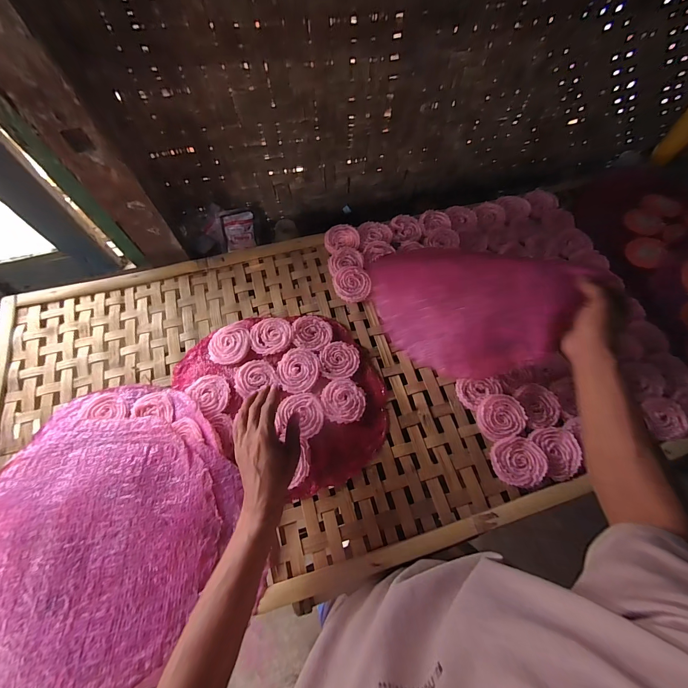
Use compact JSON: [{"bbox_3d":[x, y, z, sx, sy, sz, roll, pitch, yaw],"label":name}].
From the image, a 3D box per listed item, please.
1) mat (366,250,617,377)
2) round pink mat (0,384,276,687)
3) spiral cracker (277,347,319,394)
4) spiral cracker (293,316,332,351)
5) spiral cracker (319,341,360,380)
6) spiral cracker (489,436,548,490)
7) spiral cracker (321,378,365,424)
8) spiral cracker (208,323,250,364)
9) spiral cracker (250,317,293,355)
[{"bbox_3d":[0.194,-0.056,0.499,0.309,0.029,0.205,6,82,20],"label":"mat"},{"bbox_3d":[-0.340,0.255,0.446,0.354,0.042,0.386,-29,69,-12],"label":"round pink mat"},{"bbox_3d":[-0.082,0.046,0.549,0.071,0.006,0.079,-11,67,-5],"label":"spiral cracker"},{"bbox_3d":[-0.060,-0.022,0.582,0.071,0.010,0.073,0,66,0],"label":"spiral cracker"},{"bbox_3d":[-0.007,0.029,0.560,0.072,0.005,0.071,0,66,0],"label":"spiral cracker"},{"bbox_3d":[0.281,0.188,0.492,0.078,0.017,0.072,0,66,0],"label":"spiral cracker"},{"bbox_3d":[-0.001,0.097,0.529,0.072,0.008,0.074,0,66,0],"label":"spiral cracker"},{"bbox_3d":[-0.208,-0.002,0.556,0.073,0.008,0.079,-1,66,-1],"label":"spiral cracker"},{"bbox_3d":[-0.136,-0.016,0.573,0.075,0.006,0.072,0,66,0],"label":"spiral cracker"}]

